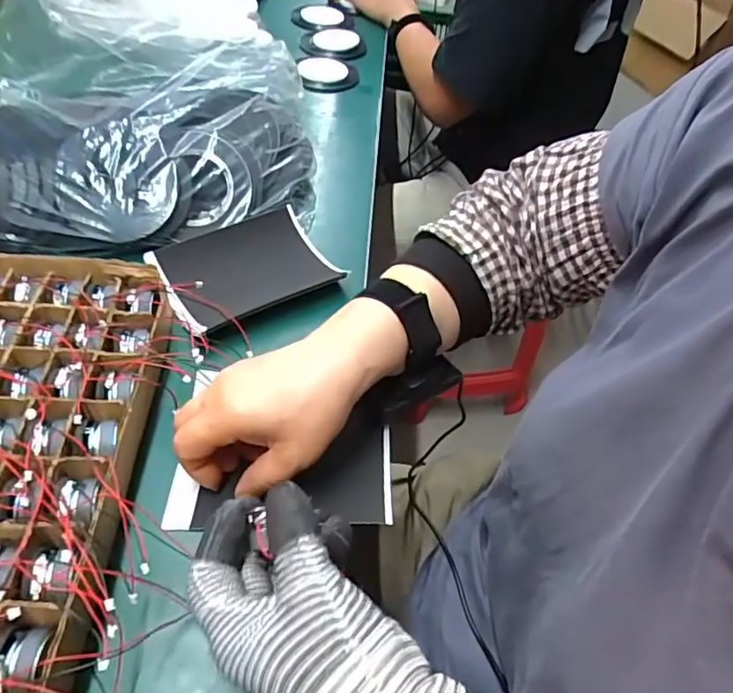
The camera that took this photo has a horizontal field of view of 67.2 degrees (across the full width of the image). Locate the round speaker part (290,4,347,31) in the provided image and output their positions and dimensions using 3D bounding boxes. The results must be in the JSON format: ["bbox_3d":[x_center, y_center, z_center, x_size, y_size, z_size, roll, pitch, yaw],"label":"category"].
[{"bbox_3d":[-0.079,-0.552,0.922,0.088,0.015,0.101,8,49,0],"label":"round speaker part"}]

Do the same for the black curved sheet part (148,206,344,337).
[{"bbox_3d":[-0.102,-0.071,0.470,0.144,0.033,0.110,-25,56,-25],"label":"black curved sheet part"}]

